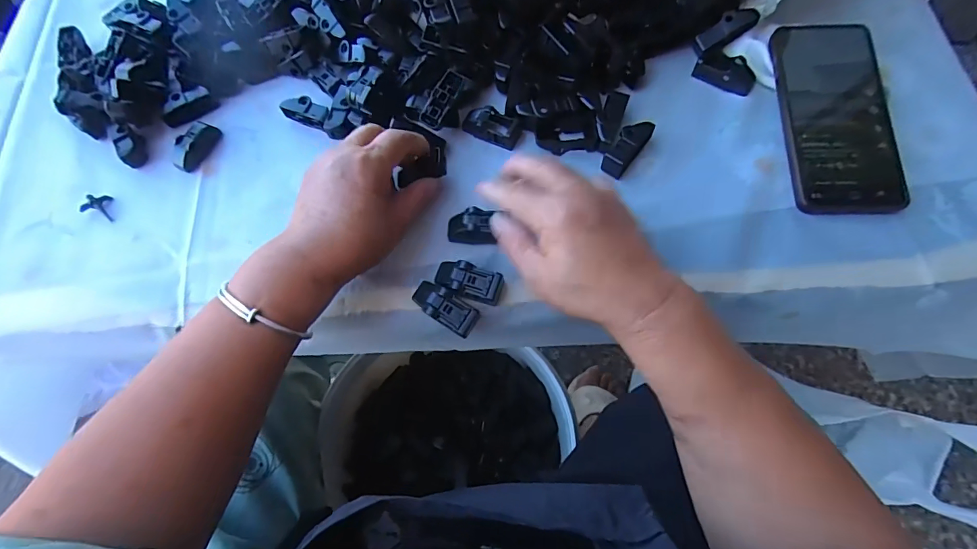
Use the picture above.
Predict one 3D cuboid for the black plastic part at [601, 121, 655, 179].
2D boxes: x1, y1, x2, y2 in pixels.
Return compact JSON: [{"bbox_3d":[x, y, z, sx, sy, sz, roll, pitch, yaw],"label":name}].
[{"bbox_3d":[0.112,-0.103,0.351,0.018,0.019,0.049,36,74,15],"label":"black plastic part"}]

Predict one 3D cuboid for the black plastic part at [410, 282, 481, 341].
[{"bbox_3d":[-0.031,0.025,0.315,0.050,0.019,0.021,32,73,13],"label":"black plastic part"}]

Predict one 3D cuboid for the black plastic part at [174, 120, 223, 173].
[{"bbox_3d":[-0.251,-0.110,0.373,0.020,0.016,0.045,24,71,11],"label":"black plastic part"}]

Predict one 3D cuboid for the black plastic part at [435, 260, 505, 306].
[{"bbox_3d":[-0.015,0.006,0.319,0.050,0.016,0.026,11,69,6],"label":"black plastic part"}]

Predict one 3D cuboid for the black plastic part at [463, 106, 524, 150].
[{"bbox_3d":[0.003,-0.126,0.368,0.049,0.014,0.027,29,72,12],"label":"black plastic part"}]

